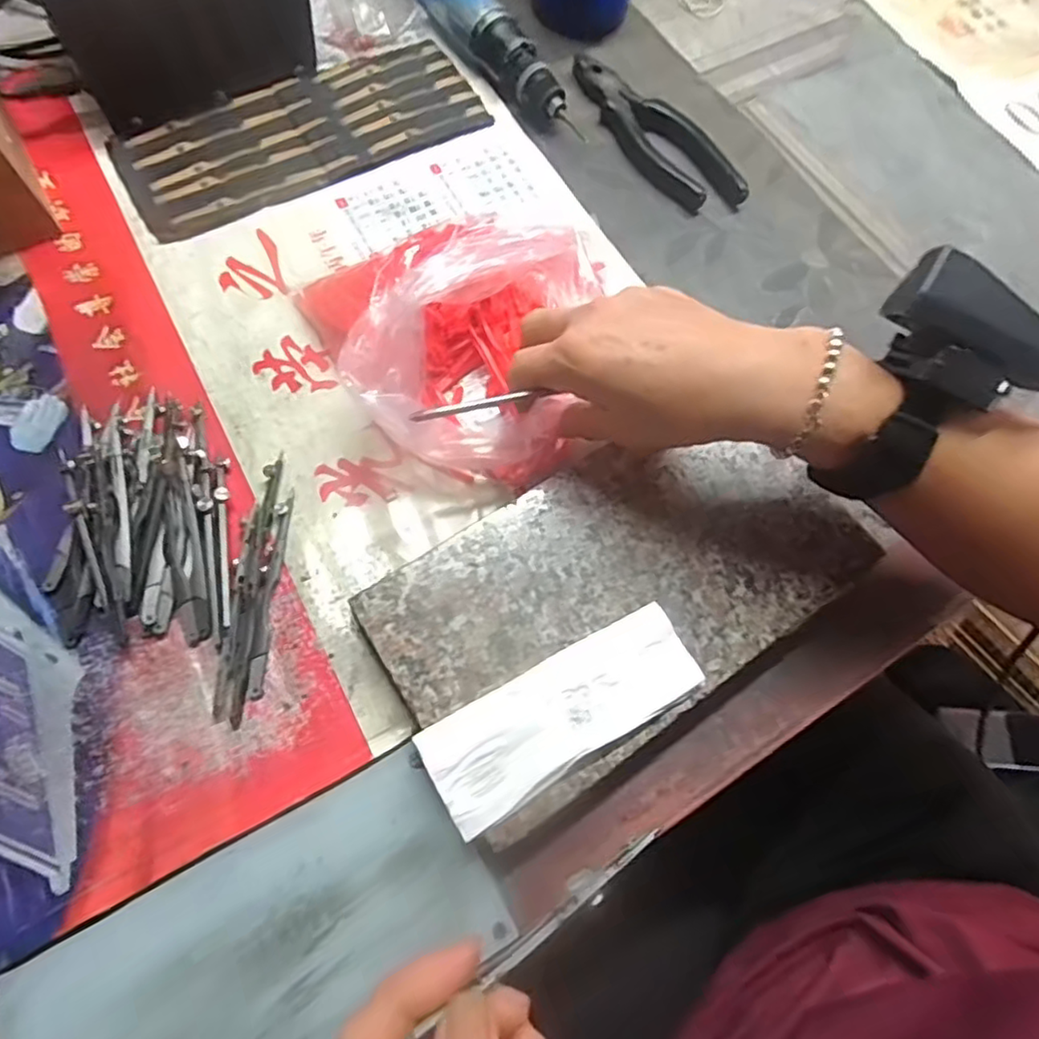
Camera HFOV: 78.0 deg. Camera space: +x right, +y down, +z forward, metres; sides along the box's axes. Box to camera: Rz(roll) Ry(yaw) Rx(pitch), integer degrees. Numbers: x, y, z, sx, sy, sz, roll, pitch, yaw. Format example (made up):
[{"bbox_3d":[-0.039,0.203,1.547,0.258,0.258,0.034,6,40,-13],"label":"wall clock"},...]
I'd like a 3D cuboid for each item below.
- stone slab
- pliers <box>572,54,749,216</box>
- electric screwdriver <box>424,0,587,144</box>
[{"bbox_3d":[0.051,0.034,0.328,0.233,0.023,0.131,-32,72,-15],"label":"stone slab"},{"bbox_3d":[0.093,-0.279,0.458,0.043,0.018,0.166,-33,73,-15],"label":"pliers"},{"bbox_3d":[-0.036,-0.367,0.472,0.042,0.045,0.242,-33,73,-15],"label":"electric screwdriver"}]

